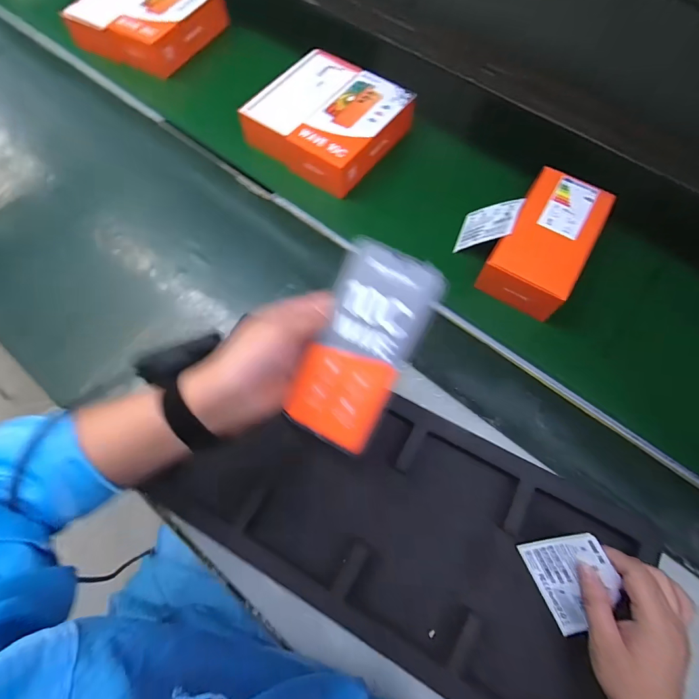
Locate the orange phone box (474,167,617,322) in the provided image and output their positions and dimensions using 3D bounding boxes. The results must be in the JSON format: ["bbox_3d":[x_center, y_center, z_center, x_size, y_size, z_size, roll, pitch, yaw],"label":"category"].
[{"bbox_3d":[0.260,-0.146,0.495,0.102,0.047,0.202,31,70,12],"label":"orange phone box"}]

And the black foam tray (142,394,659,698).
[{"bbox_3d":[0.050,0.170,0.378,0.422,0.047,0.215,26,70,10],"label":"black foam tray"}]

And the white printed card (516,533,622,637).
[{"bbox_3d":[0.203,0.207,0.340,0.007,0.071,0.075,-5,62,-50],"label":"white printed card"}]

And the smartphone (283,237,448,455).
[{"bbox_3d":[0.011,-0.002,0.327,0.082,0.009,0.171,25,94,10],"label":"smartphone"}]

